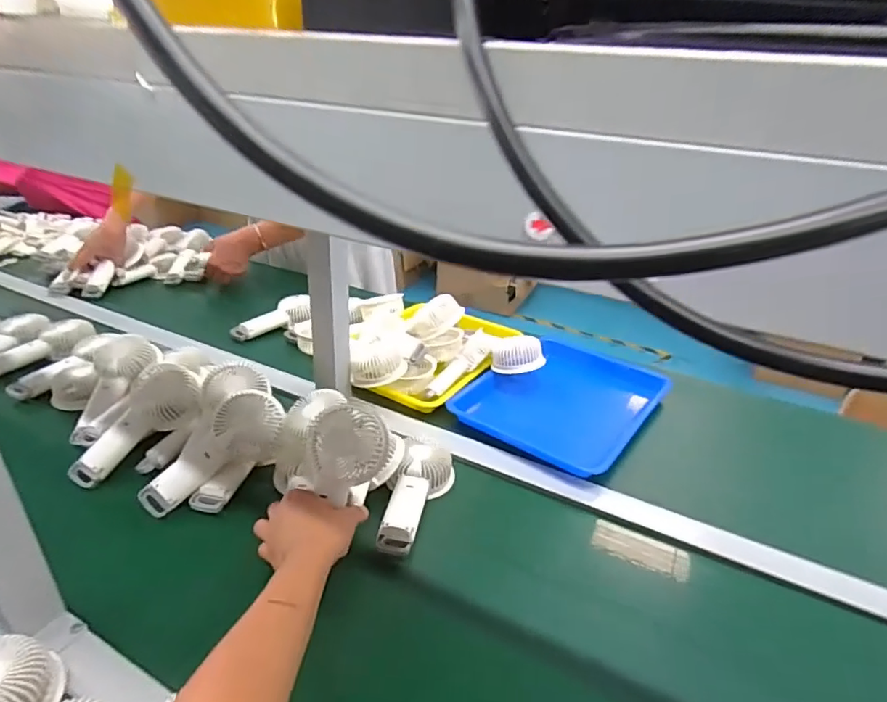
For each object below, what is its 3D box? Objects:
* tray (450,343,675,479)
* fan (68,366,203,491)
[{"bbox_3d":[0.201,0.071,0.881,0.249,0.031,0.317,23,33,32],"label":"tray"},{"bbox_3d":[-0.393,0.090,0.694,0.064,0.079,0.186,25,65,35],"label":"fan"}]

